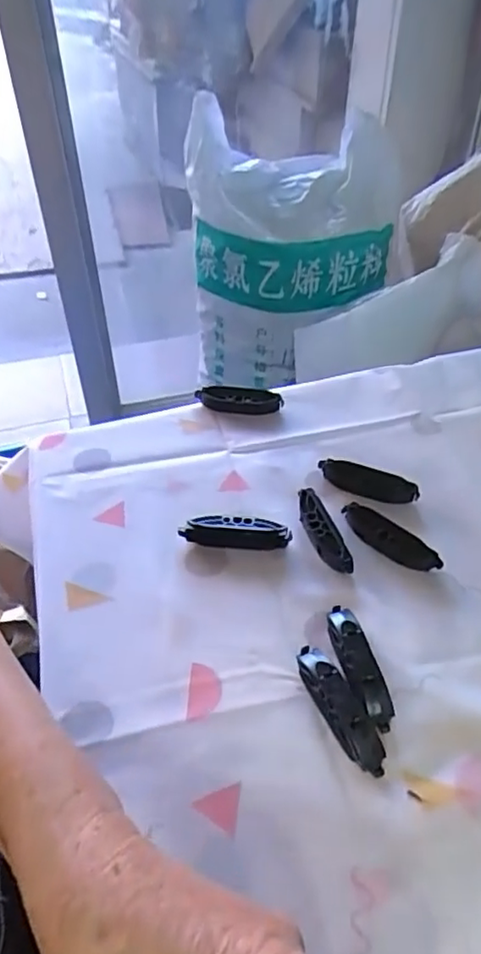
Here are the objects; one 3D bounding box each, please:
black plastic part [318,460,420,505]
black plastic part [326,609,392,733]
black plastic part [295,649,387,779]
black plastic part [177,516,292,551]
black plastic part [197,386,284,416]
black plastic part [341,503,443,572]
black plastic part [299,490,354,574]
[{"bbox_3d":[0.104,0.003,0.503,0.081,0.014,0.020,18,48,20],"label":"black plastic part"},{"bbox_3d":[0.075,0.116,0.386,0.022,0.018,0.082,-12,45,-9],"label":"black plastic part"},{"bbox_3d":[0.058,0.134,0.363,0.021,0.018,0.080,-21,48,-18],"label":"black plastic part"},{"bbox_3d":[-0.004,0.042,0.463,0.082,0.013,0.020,3,45,6],"label":"black plastic part"},{"bbox_3d":[0.000,-0.074,0.582,0.079,0.023,0.018,3,45,5],"label":"black plastic part"},{"bbox_3d":[0.111,0.047,0.462,0.081,0.017,0.021,31,53,29],"label":"black plastic part"},{"bbox_3d":[0.061,0.040,0.465,0.021,0.013,0.077,-16,46,-14],"label":"black plastic part"}]

